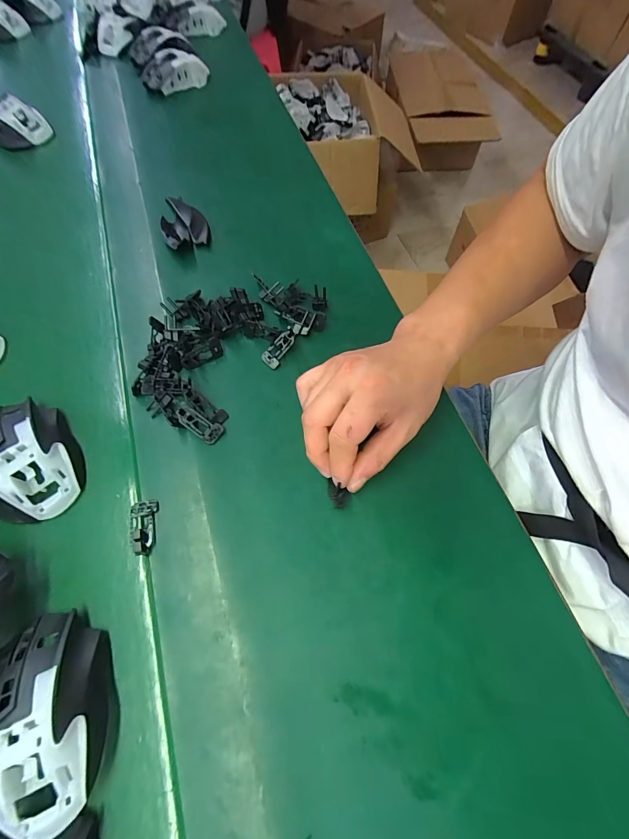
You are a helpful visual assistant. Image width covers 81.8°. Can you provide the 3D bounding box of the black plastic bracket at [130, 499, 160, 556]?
[{"bbox_3d":[-0.138,0.086,0.291,0.019,0.018,0.044,-4,65,-5],"label":"black plastic bracket"}]

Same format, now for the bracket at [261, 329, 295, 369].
[{"bbox_3d":[-0.036,-0.073,0.370,0.020,0.006,0.042,37,89,13],"label":"bracket"}]

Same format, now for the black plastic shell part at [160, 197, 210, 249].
[{"bbox_3d":[-0.159,-0.240,0.444,0.053,0.020,0.093,-17,67,-11],"label":"black plastic shell part"}]

